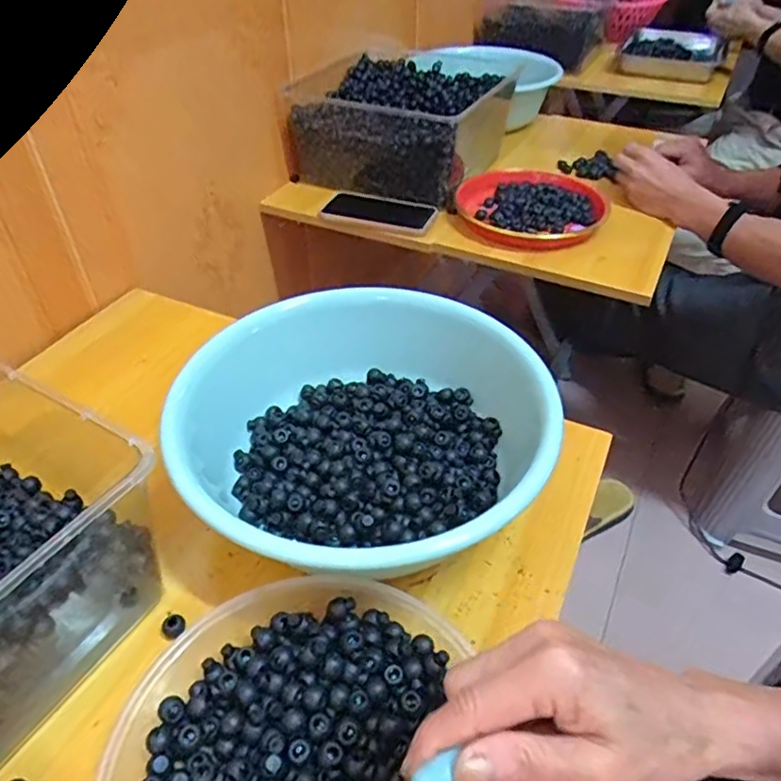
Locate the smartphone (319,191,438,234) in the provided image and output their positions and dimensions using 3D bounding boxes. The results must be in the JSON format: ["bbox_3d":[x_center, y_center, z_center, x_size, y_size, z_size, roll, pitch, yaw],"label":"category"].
[{"bbox_3d":[-0.015,-0.268,0.909,0.166,0.012,0.087,14,45,14],"label":"smartphone"}]

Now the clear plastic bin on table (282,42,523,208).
[{"bbox_3d":[0.027,-0.429,1.001,0.282,0.144,0.286,22,47,21],"label":"clear plastic bin on table"}]

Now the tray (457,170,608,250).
[{"bbox_3d":[0.210,-0.270,0.904,0.216,0.031,0.191,6,43,6],"label":"tray"}]

